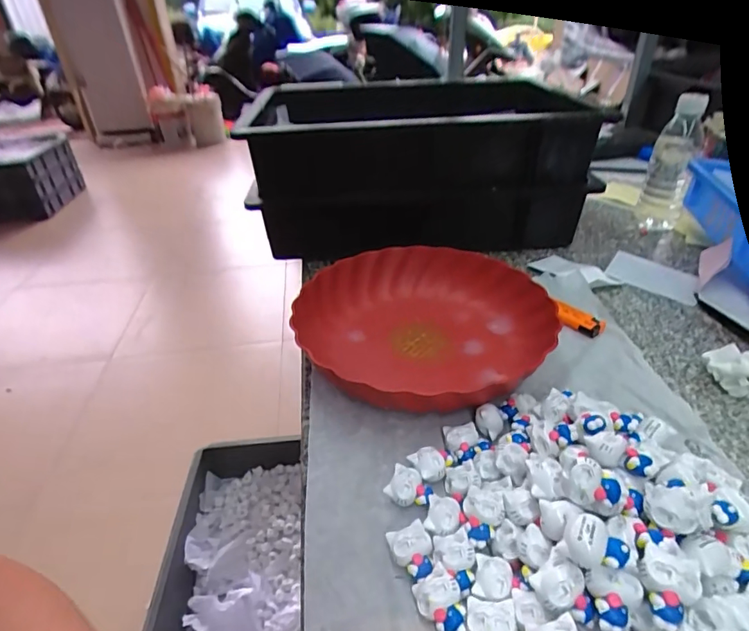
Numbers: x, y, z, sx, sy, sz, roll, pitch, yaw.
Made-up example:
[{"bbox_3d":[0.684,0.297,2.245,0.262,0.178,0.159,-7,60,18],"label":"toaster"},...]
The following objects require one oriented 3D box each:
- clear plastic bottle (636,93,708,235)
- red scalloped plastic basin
[{"bbox_3d":[0.414,-0.207,0.651,0.055,0.179,0.049,16,38,28],"label":"clear plastic bottle"},{"bbox_3d":[0.053,0.007,0.459,0.231,0.053,0.235,-3,33,2],"label":"red scalloped plastic basin"}]

